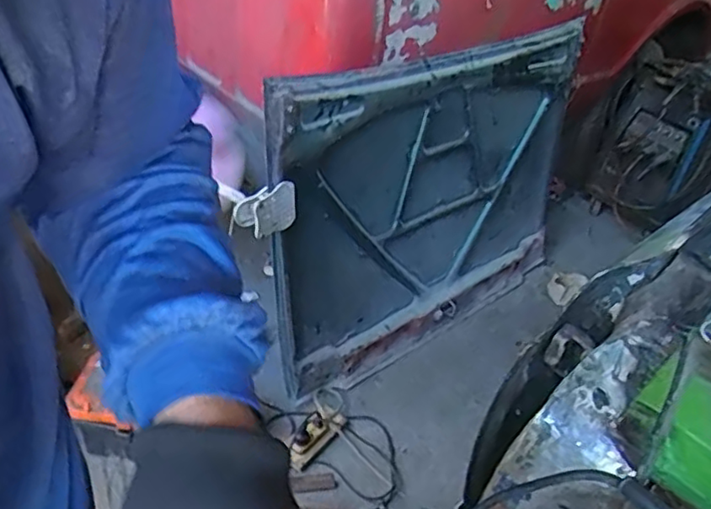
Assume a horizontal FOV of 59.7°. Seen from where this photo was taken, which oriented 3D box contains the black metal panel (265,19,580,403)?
[{"bbox_3d":[0.242,-0.158,1.787,1.137,0.927,0.129,-23,40,-27],"label":"black metal panel"}]

